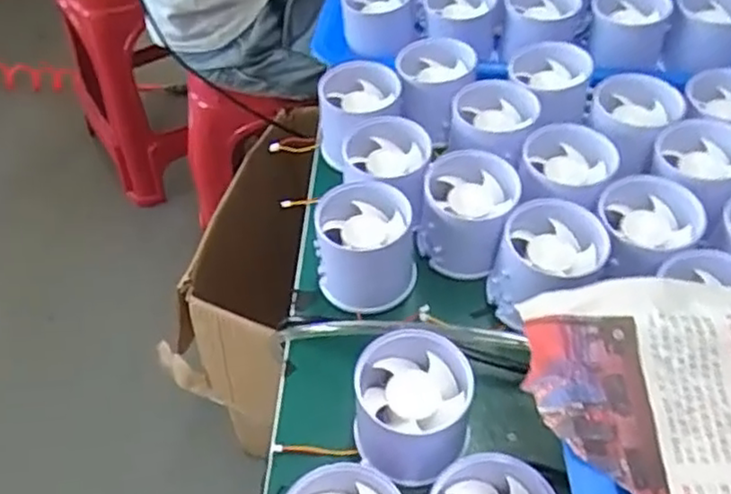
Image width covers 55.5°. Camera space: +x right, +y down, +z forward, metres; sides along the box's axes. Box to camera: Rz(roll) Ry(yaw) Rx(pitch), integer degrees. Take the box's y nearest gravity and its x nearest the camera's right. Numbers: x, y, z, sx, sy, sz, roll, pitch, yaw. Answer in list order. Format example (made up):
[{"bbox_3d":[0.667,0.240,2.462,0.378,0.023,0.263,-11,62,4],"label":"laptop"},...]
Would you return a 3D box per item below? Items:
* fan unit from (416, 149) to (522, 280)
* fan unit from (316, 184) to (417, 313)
[{"bbox_3d":[0.057,-0.018,0.395,0.052,0.047,0.058,10,51,12],"label":"fan unit"},{"bbox_3d":[0.000,0.002,0.390,0.055,0.052,0.052,-2,50,2],"label":"fan unit"}]

